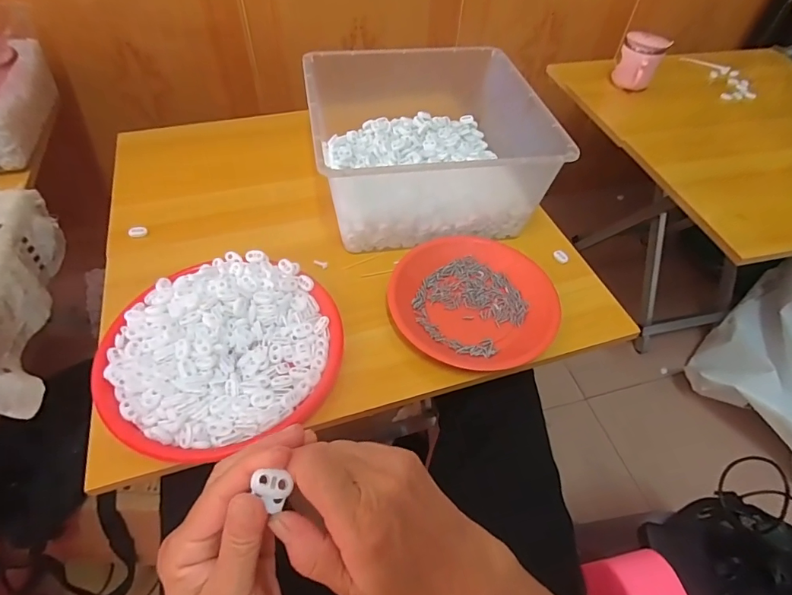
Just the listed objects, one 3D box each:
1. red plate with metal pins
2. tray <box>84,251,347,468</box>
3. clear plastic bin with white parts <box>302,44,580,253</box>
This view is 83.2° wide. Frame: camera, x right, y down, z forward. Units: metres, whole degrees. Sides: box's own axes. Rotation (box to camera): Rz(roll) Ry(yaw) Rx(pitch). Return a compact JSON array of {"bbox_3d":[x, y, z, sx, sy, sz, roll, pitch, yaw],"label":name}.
[{"bbox_3d":[0.093,0.001,0.537,0.192,0.030,0.179,1,52,-2],"label":"red plate with metal pins"},{"bbox_3d":[-0.179,0.050,0.471,0.235,0.041,0.218,1,52,-2],"label":"tray"},{"bbox_3d":[0.035,-0.213,0.620,0.287,0.136,0.293,-9,53,-9],"label":"clear plastic bin with white parts"}]

